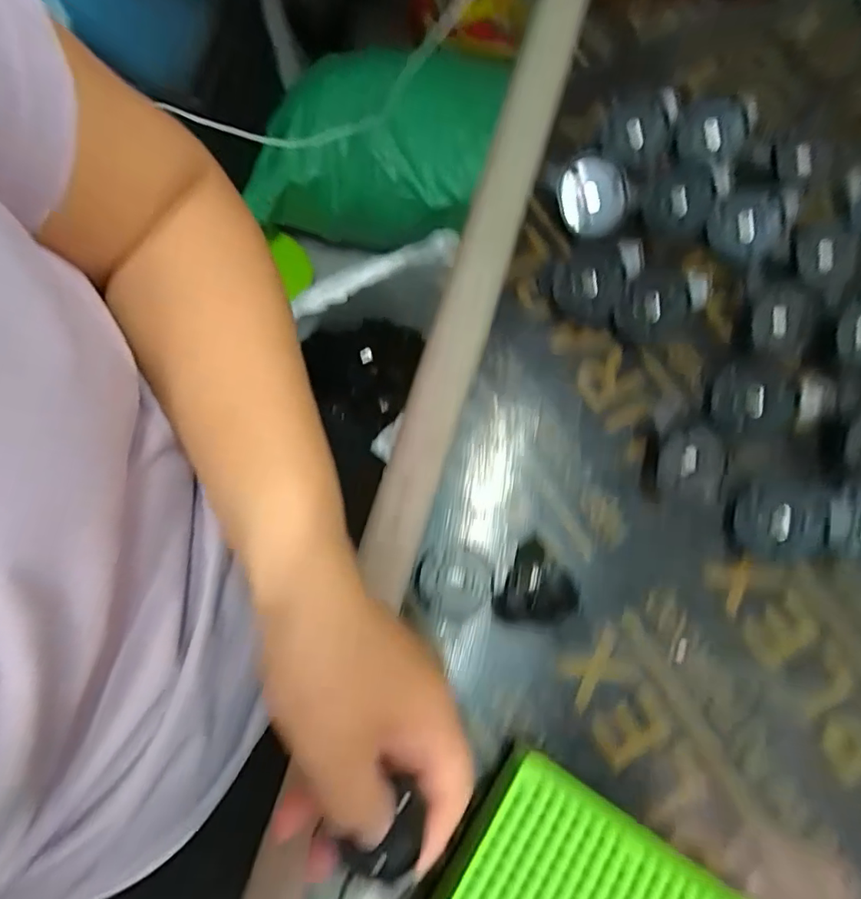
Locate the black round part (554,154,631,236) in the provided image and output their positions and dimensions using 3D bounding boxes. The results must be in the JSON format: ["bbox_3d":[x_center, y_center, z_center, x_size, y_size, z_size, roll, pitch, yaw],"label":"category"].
[{"bbox_3d":[0.103,-0.161,0.332,0.044,0.007,0.044,17,106,-4],"label":"black round part"}]

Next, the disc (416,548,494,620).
[{"bbox_3d":[0.013,0.073,0.282,0.040,0.007,0.036,5,75,4],"label":"disc"}]

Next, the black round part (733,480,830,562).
[{"bbox_3d":[0.187,0.039,0.279,0.044,0.022,0.038,7,75,4],"label":"black round part"}]

